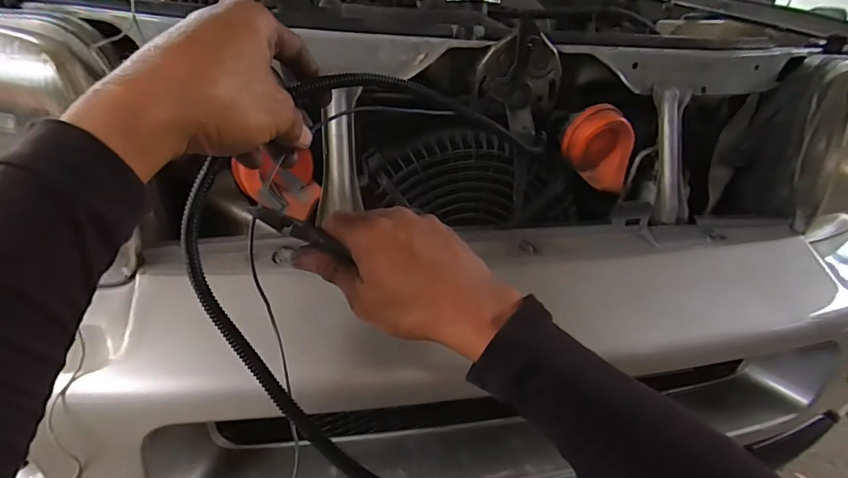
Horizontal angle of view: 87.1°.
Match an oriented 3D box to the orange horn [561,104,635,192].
[{"bbox_3d":[0.201,-0.108,0.520,0.079,0.091,0.047,4,29,-1],"label":"orange horn"}]

